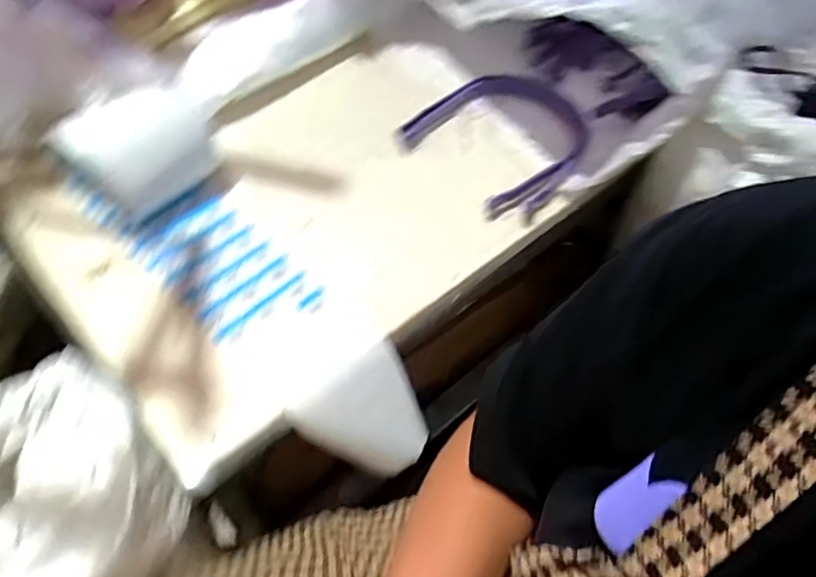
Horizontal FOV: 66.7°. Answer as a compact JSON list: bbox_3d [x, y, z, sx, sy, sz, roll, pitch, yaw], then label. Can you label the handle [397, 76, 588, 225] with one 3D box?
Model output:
[{"bbox_3d":[0.130,-0.184,0.781,0.245,0.055,0.206,-36,66,-25],"label":"handle"}]

